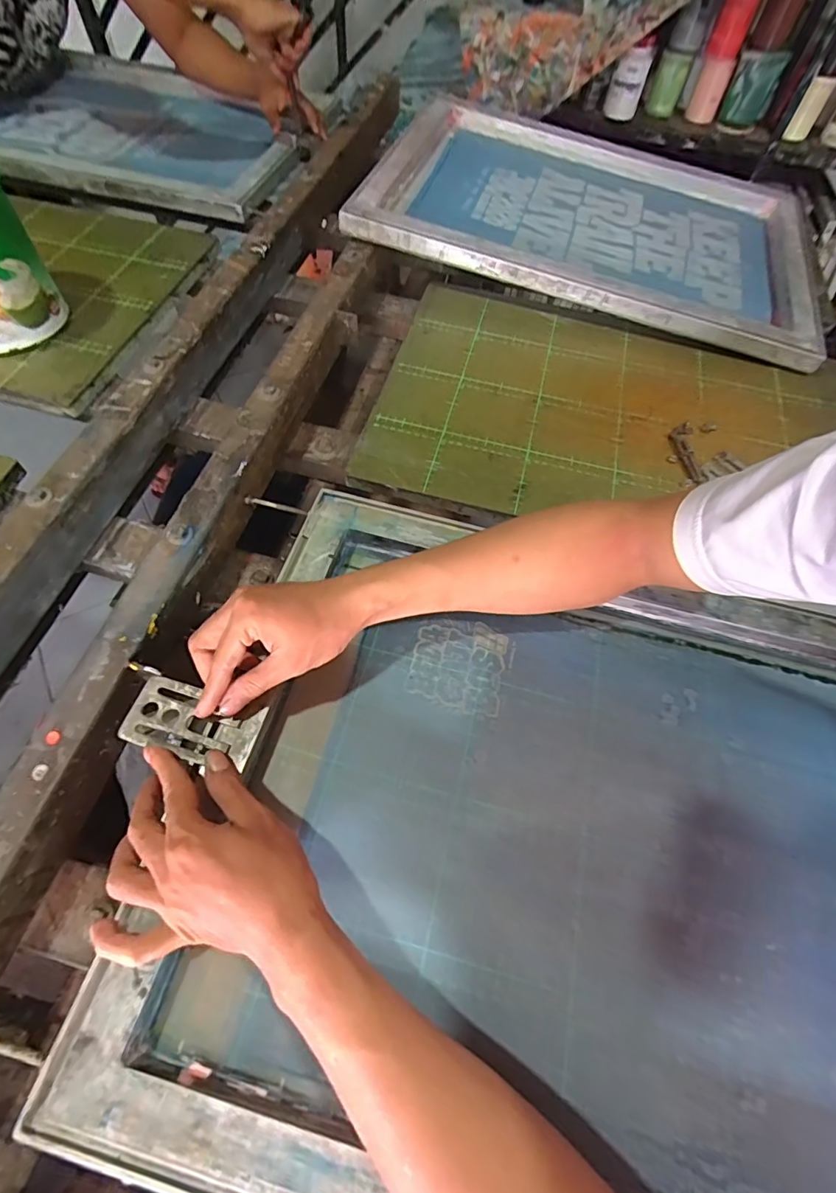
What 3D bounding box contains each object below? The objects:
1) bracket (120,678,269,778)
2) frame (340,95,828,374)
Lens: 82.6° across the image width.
[{"bbox_3d":[-0.171,0.097,0.364,0.096,0.004,0.052,18,62,-1],"label":"bracket"},{"bbox_3d":[0.278,-0.598,0.742,0.659,0.053,0.462,19,62,3],"label":"frame"}]

